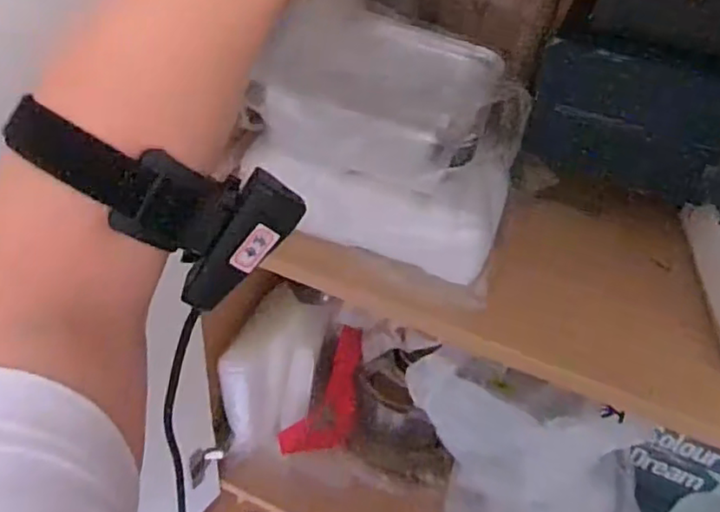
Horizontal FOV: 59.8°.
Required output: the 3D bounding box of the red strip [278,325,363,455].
[{"bbox_3d":[-0.032,0.159,0.706,0.066,0.168,0.054,27,14,21],"label":"red strip"}]

